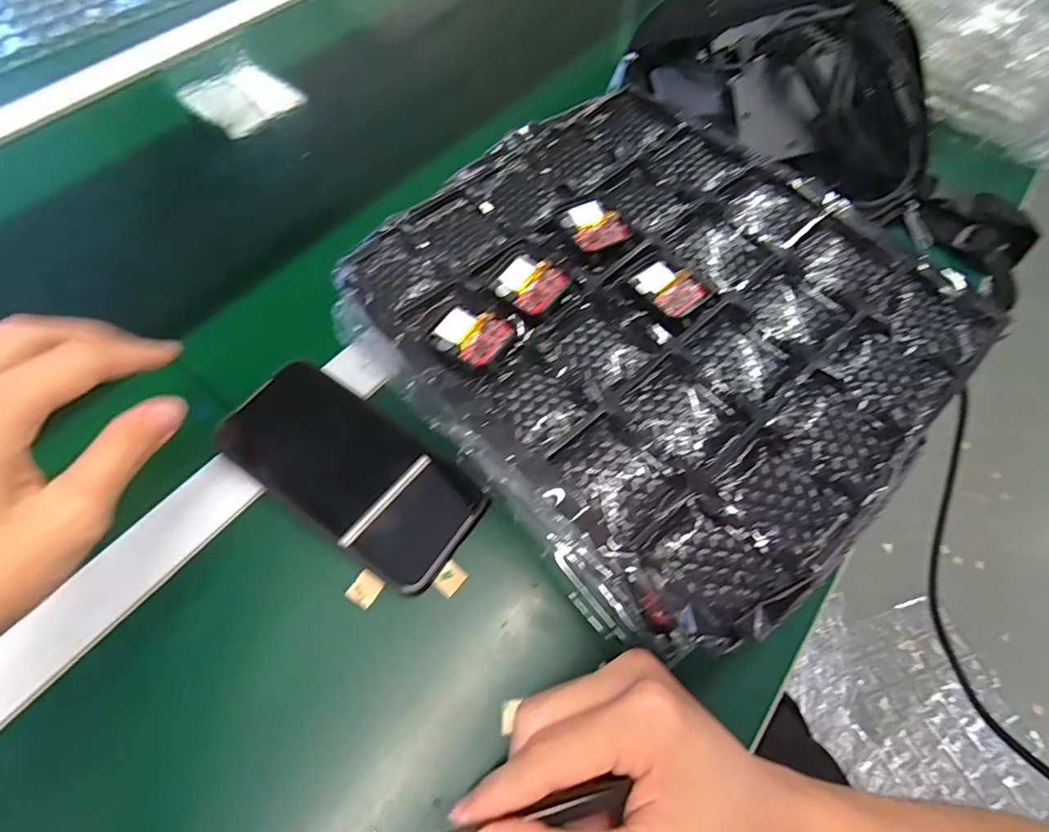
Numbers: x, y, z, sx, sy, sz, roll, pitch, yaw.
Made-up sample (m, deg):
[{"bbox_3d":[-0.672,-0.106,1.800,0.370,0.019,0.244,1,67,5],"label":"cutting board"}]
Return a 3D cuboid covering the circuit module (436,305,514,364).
[{"bbox_3d":[-0.028,-0.042,0.272,0.037,0.006,0.031,29,65,13],"label":"circuit module"}]

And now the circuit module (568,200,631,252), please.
[{"bbox_3d":[0.041,-0.111,0.309,0.032,0.010,0.035,-23,65,-13],"label":"circuit module"}]

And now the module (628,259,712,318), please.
[{"bbox_3d":[0.081,-0.070,0.291,0.033,0.008,0.035,-37,69,-19],"label":"module"}]

